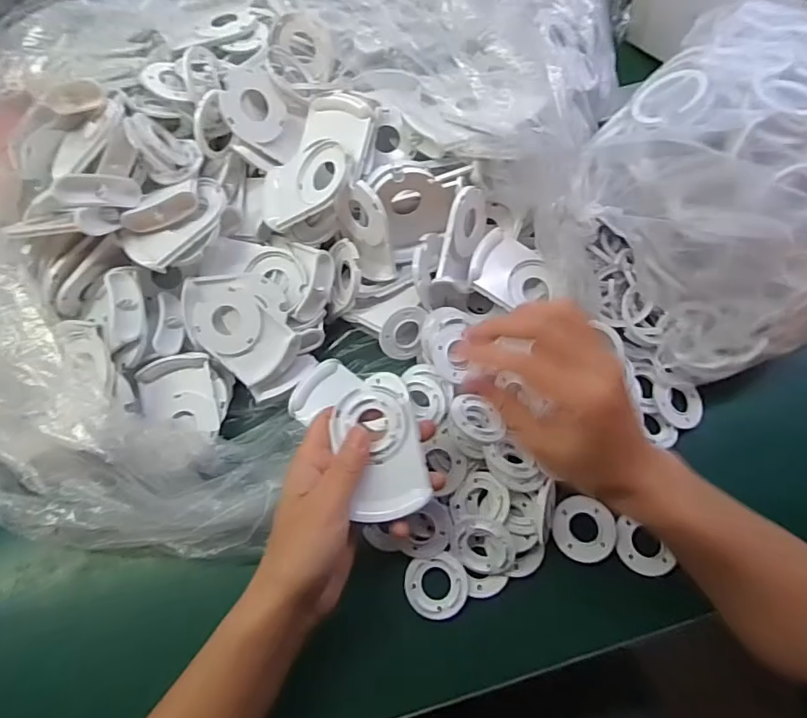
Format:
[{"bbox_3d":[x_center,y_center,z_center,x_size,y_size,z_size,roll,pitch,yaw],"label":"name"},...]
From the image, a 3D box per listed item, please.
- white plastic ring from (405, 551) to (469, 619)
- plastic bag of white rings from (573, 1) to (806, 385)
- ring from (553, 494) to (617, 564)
[{"bbox_3d":[0.023,0.157,0.356,0.043,0.007,0.043,-1,66,3],"label":"white plastic ring"},{"bbox_3d":[0.260,-0.134,0.393,0.250,0.124,0.220,-40,70,-14],"label":"plastic bag of white rings"},{"bbox_3d":[0.129,0.121,0.365,0.043,0.004,0.044,-1,66,3],"label":"ring"}]

